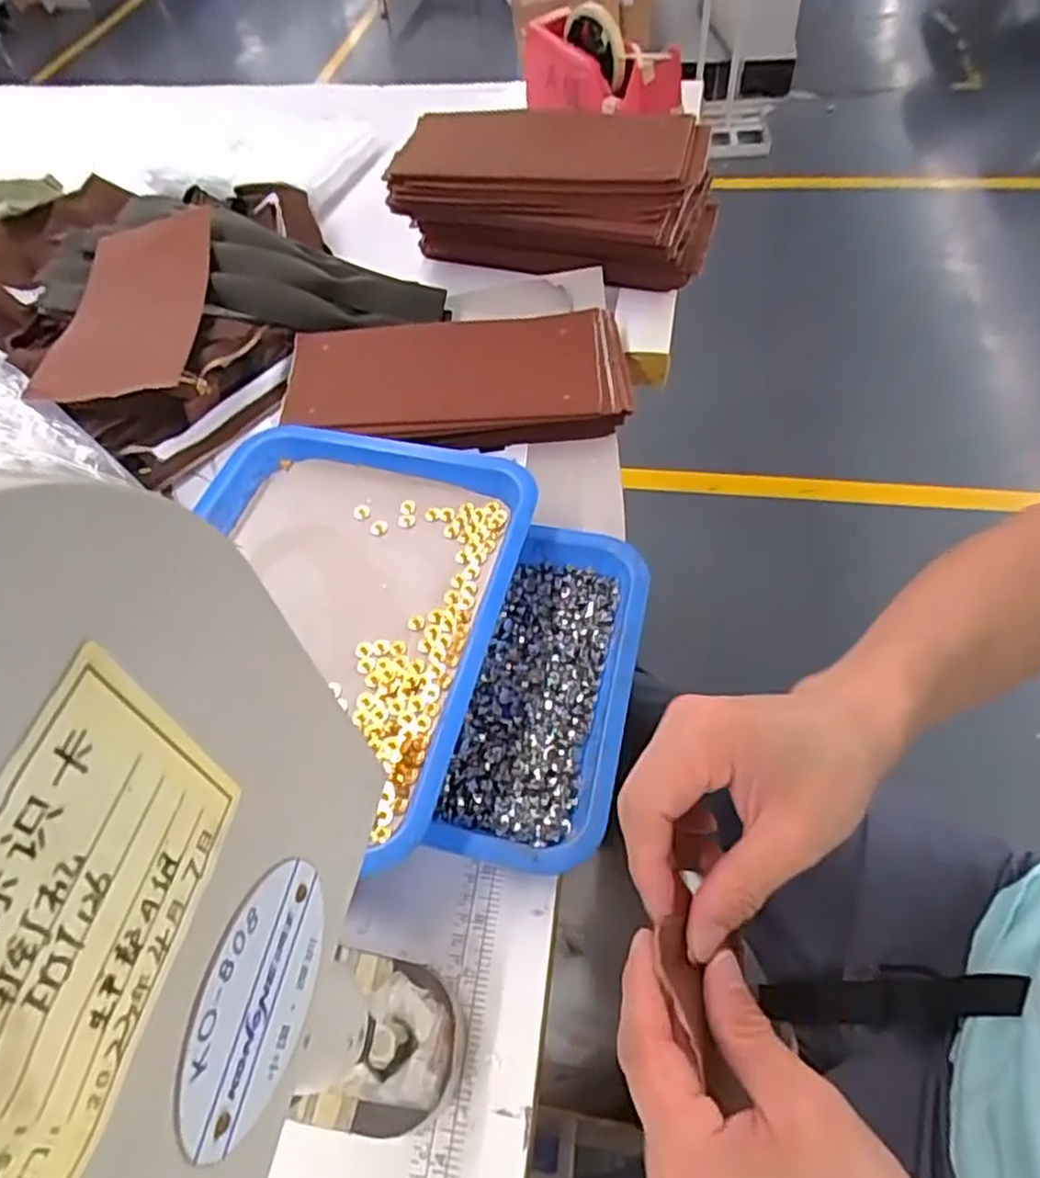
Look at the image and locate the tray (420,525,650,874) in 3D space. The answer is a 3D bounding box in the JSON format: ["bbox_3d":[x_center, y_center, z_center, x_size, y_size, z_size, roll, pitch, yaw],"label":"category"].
[{"bbox_3d":[0.018,0.060,0.451,0.111,0.031,0.218,9,56,11],"label":"tray"}]

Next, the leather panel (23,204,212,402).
[{"bbox_3d":[-0.318,-0.242,0.605,0.095,0.014,0.243,6,59,-16],"label":"leather panel"}]

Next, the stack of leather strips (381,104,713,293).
[{"bbox_3d":[0.030,-0.358,0.671,0.283,0.101,0.122,11,56,13],"label":"stack of leather strips"}]

